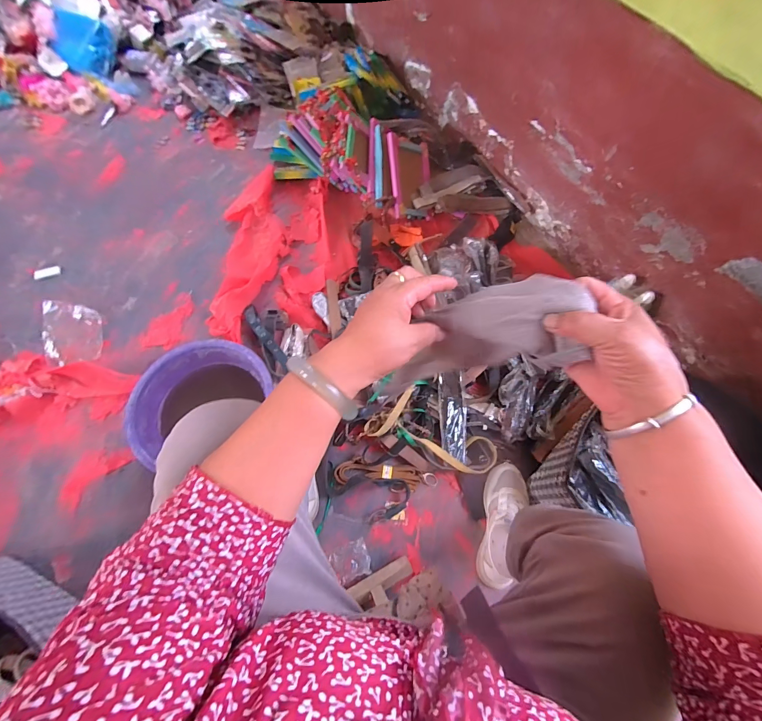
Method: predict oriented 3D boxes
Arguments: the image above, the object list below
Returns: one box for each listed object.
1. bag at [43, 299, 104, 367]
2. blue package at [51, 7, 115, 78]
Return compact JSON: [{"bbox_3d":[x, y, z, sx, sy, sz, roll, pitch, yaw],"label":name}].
[{"bbox_3d":[-0.775,-0.071,0.864,0.125,0.014,0.164,-6,78,-13],"label":"bag"},{"bbox_3d":[-1.029,-1.089,1.183,0.167,0.047,0.207,3,94,-27],"label":"blue package"}]

